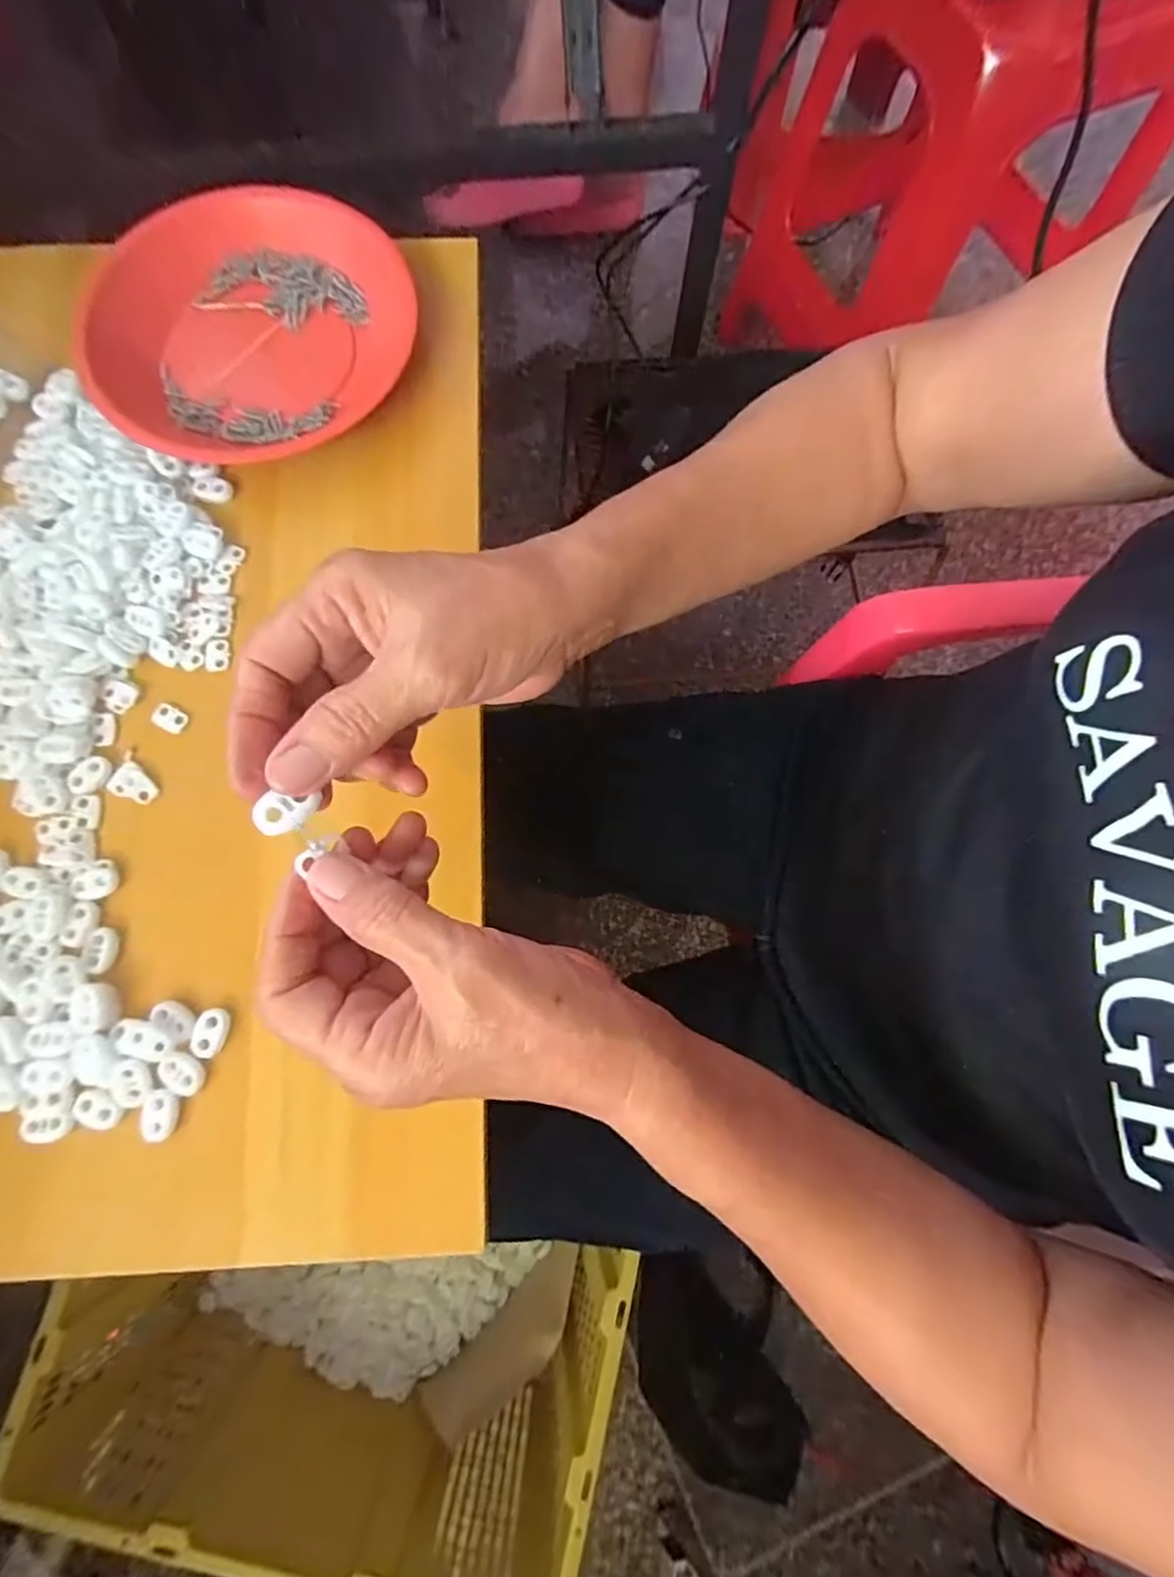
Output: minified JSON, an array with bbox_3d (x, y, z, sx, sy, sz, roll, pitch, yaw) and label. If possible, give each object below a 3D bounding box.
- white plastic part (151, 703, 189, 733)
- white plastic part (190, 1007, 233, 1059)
[{"bbox_3d":[-0.228,-0.039,0.340,0.019,0.004,0.013,27,78,5],"label":"white plastic part"},{"bbox_3d":[-0.182,0.118,0.301,0.016,0.008,0.022,12,77,2],"label":"white plastic part"}]

